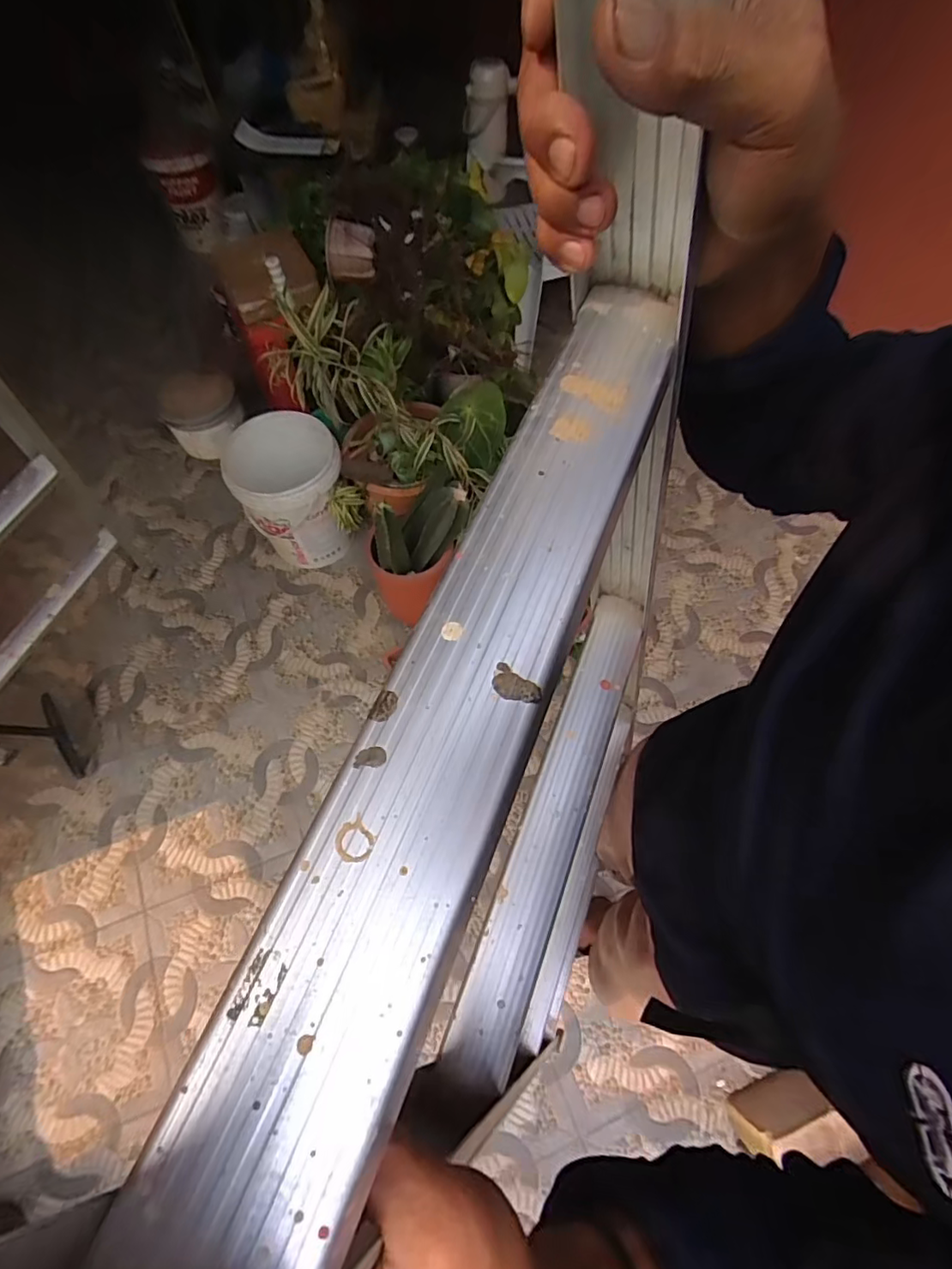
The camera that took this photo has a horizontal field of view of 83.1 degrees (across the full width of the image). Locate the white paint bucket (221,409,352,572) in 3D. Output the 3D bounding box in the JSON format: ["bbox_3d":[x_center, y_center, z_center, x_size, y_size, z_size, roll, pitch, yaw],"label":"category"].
[{"bbox_3d":[-0.544,-0.428,1.611,0.296,0.343,0.318,-1,70,2],"label":"white paint bucket"}]

